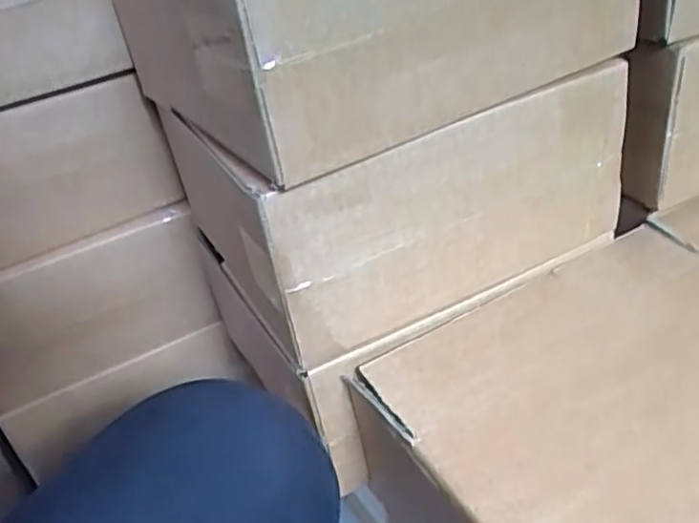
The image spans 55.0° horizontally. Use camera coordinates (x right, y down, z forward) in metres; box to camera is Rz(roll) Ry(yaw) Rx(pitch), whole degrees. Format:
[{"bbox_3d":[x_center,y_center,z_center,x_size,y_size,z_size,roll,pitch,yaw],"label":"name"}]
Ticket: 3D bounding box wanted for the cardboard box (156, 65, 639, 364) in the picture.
[{"bbox_3d":[0.022,-0.076,0.475,0.269,0.126,0.198,-20,37,-16],"label":"cardboard box"}]

